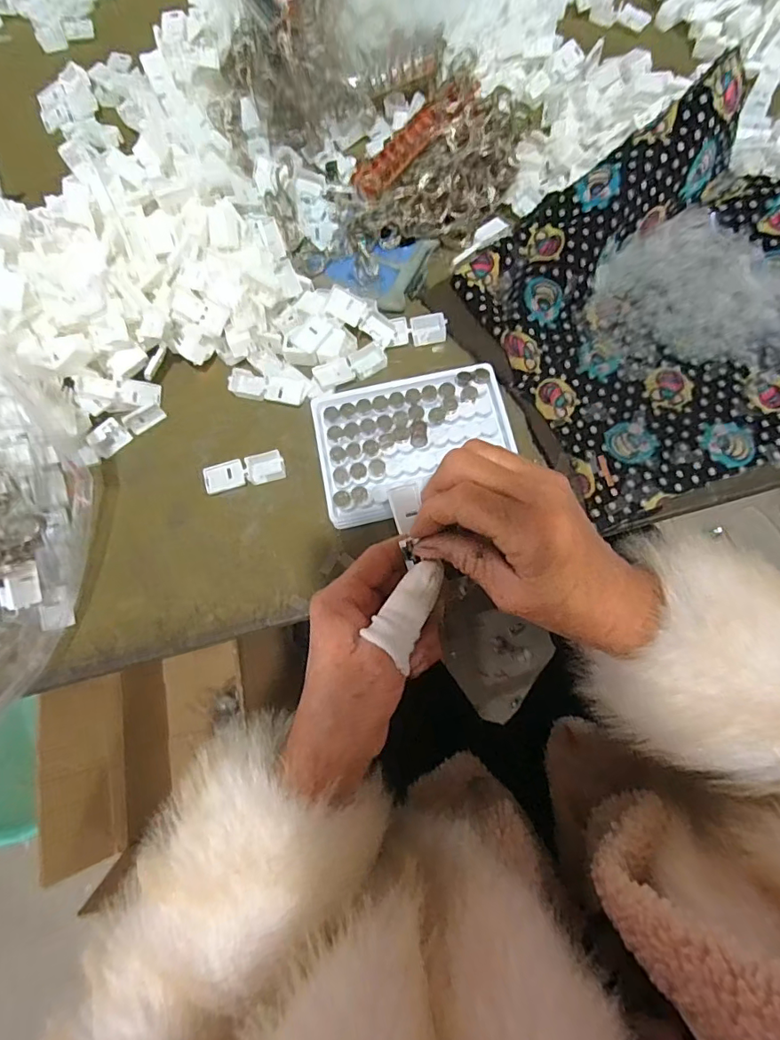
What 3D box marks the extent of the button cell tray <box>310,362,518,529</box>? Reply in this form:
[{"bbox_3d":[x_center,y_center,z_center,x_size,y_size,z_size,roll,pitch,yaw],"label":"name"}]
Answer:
[{"bbox_3d":[0.016,-0.054,0.353,0.129,0.012,0.091,-14,73,0],"label":"button cell tray"}]

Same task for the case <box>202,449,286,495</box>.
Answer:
[{"bbox_3d":[-0.102,-0.034,0.362,0.055,0.006,0.020,-14,73,0],"label":"case"}]

